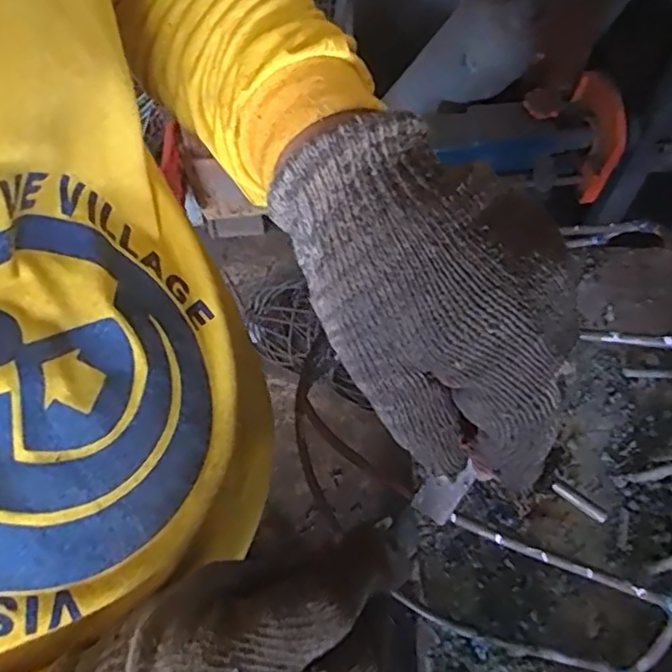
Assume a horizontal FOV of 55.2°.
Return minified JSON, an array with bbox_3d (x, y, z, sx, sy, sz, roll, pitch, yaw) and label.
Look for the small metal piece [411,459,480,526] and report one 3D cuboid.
[{"bbox_3d":[0.047,0.065,0.275,0.017,0.035,0.006,38,26,17],"label":"small metal piece"}]

